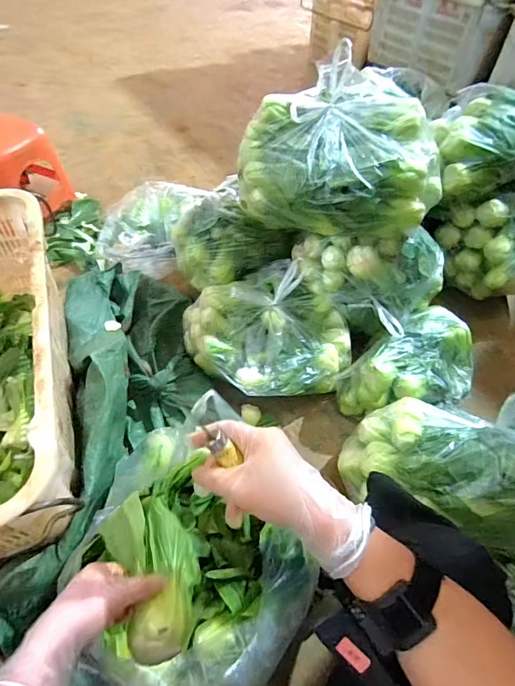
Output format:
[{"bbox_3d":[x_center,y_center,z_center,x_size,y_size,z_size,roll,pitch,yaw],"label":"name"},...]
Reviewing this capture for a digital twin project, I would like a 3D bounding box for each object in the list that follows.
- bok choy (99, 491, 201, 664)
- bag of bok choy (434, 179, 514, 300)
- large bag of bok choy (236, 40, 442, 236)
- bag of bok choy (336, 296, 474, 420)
[{"bbox_3d":[-0.113,0.250,0.439,0.088,0.051,0.159,-23,58,-21],"label":"bok choy"},{"bbox_3d":[0.696,-0.272,1.088,0.351,0.237,0.235,-20,57,-20],"label":"bag of bok choy"},{"bbox_3d":[0.160,-0.382,0.827,0.387,0.227,0.266,4,52,-3],"label":"large bag of bok choy"},{"bbox_3d":[0.350,0.043,0.930,0.313,0.153,0.230,3,52,-3],"label":"bag of bok choy"}]

